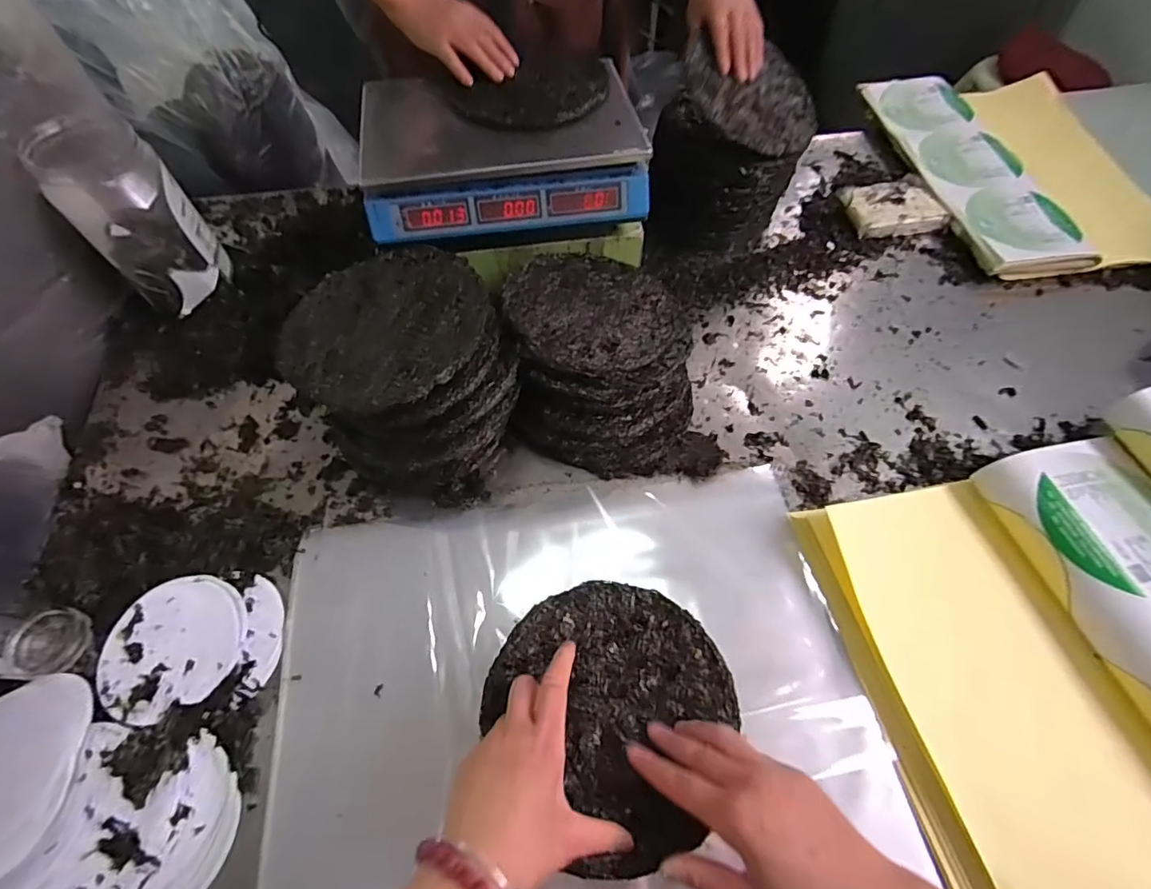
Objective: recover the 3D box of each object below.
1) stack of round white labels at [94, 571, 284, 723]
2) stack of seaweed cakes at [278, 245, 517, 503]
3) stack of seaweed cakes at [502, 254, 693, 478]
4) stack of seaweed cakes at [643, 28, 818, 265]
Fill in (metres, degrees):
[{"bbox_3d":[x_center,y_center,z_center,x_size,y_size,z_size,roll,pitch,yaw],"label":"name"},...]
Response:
[{"bbox_3d":[-0.365,0.184,0.484,0.151,0.010,0.120,-19,61,-13],"label":"stack of round white labels"},{"bbox_3d":[-0.181,-0.079,0.559,0.207,0.164,0.258,-22,62,-14],"label":"stack of seaweed cakes"},{"bbox_3d":[0.029,-0.101,0.596,0.202,0.111,0.253,-1,59,-2],"label":"stack of seaweed cakes"},{"bbox_3d":[0.212,-0.410,0.724,0.194,0.210,0.194,10,59,5],"label":"stack of seaweed cakes"}]

